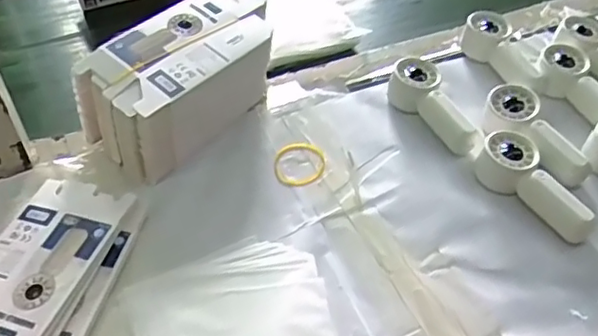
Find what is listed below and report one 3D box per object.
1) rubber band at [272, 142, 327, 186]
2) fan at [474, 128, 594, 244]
[{"bbox_3d":[0.000,-0.005,0.556,0.048,0.004,0.051,0,48,0],"label":"rubber band"},{"bbox_3d":[0.192,0.016,0.517,0.049,0.030,0.109,-18,51,-15],"label":"fan"}]

